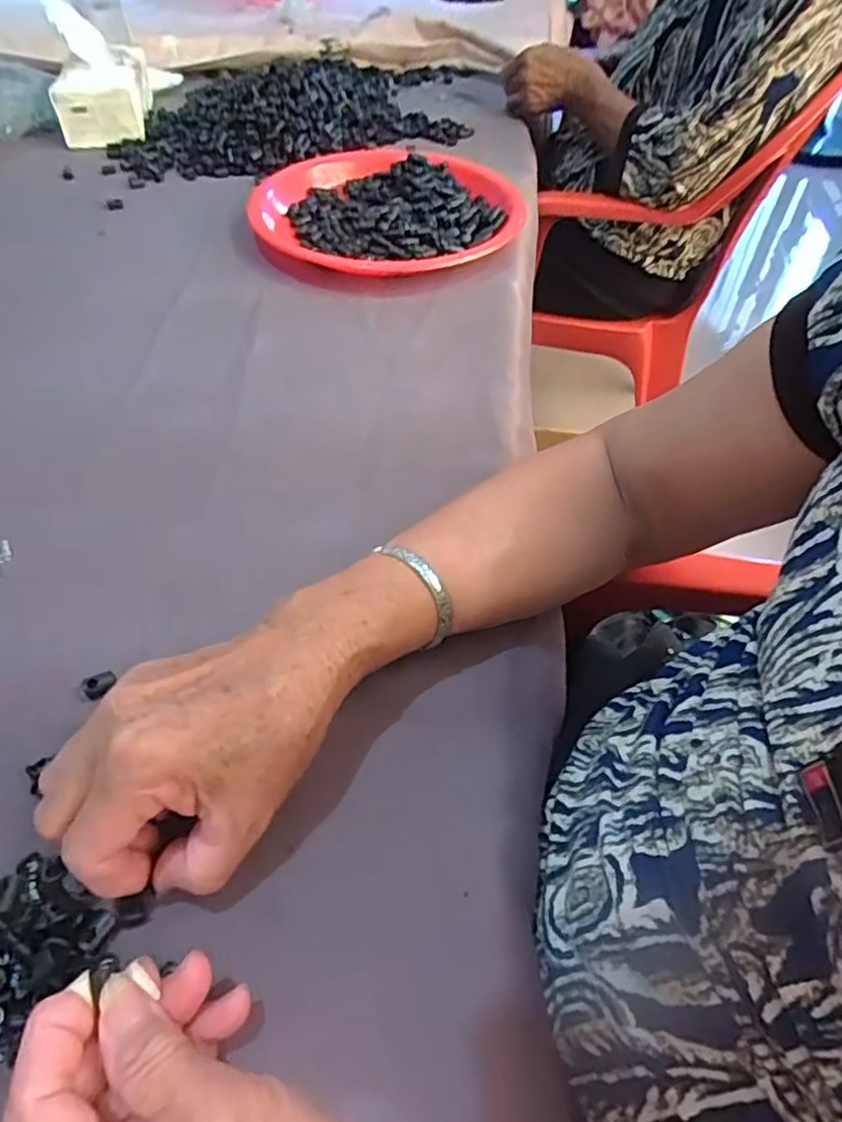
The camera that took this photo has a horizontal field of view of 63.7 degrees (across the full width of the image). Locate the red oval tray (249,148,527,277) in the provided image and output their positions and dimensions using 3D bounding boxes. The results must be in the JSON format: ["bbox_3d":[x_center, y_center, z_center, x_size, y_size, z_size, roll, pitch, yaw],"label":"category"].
[{"bbox_3d":[-0.031,-0.352,0.679,0.255,0.031,0.264,4,50,2],"label":"red oval tray"}]

